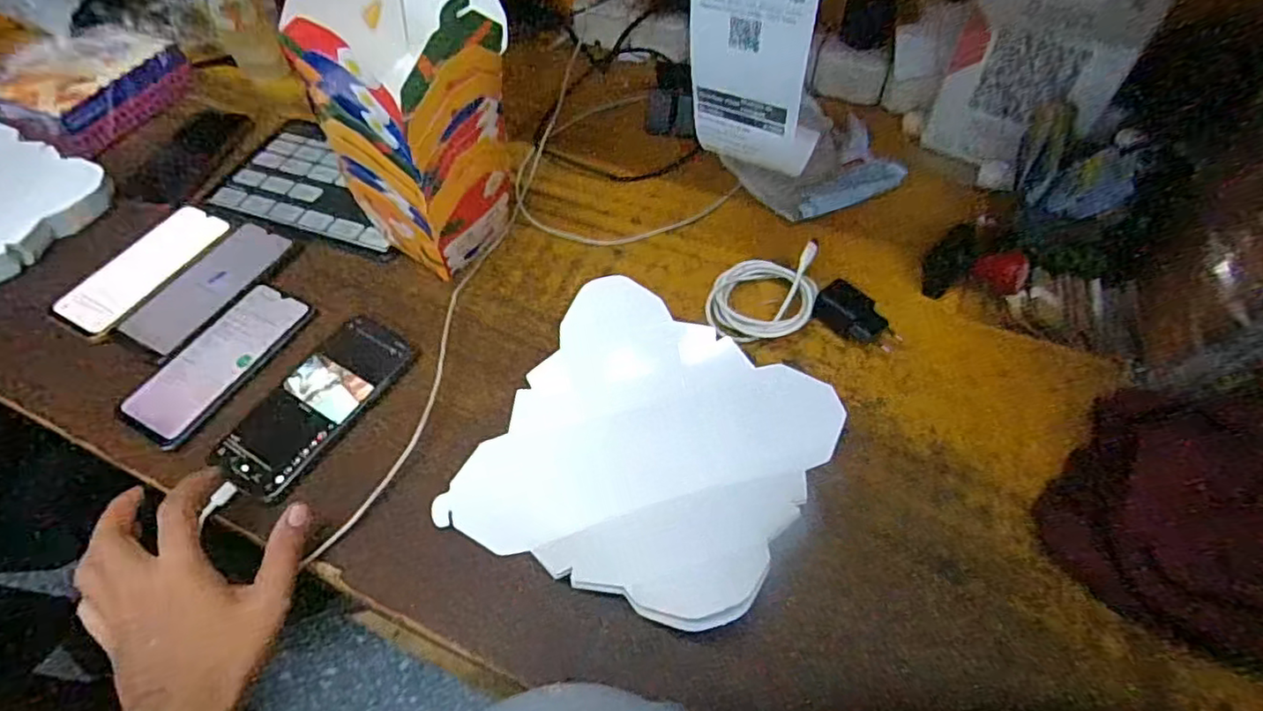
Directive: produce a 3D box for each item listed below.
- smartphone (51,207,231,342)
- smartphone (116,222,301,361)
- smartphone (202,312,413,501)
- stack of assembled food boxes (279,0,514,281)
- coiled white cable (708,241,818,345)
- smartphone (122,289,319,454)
[{"bbox_3d":[-0.486,-0.087,0.625,0.088,0.007,0.167,21,59,15],"label":"smartphone"},{"bbox_3d":[-0.406,-0.068,0.602,0.083,0.004,0.162,23,60,16],"label":"smartphone"},{"bbox_3d":[-0.267,0.036,0.527,0.083,0.007,0.167,26,61,18],"label":"smartphone"},{"bbox_3d":[-0.165,-0.174,0.518,0.129,0.257,0.115,21,59,15],"label":"stack of assembled food boxes"},{"bbox_3d":[0.117,-0.053,0.557,0.097,0.041,0.086,-2,56,0],"label":"coiled white cable"},{"bbox_3d":[-0.369,0.001,0.555,0.080,0.004,0.162,25,60,17],"label":"smartphone"}]

